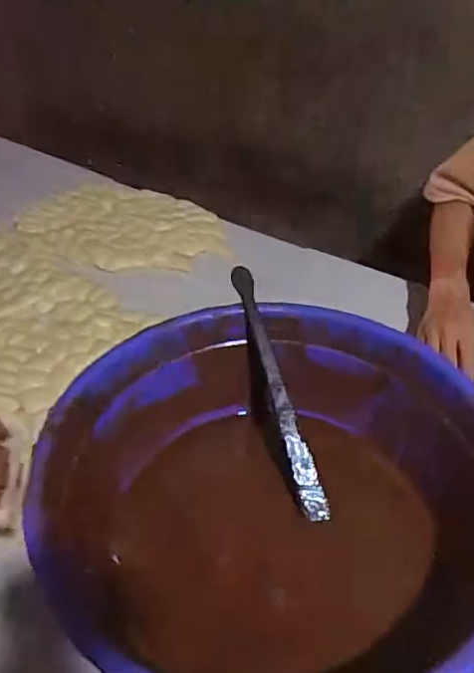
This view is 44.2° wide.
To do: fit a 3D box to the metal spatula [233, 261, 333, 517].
[{"bbox_3d":[0.046,0.056,0.640,0.025,0.017,0.290,-13,76,-15],"label":"metal spatula"}]

